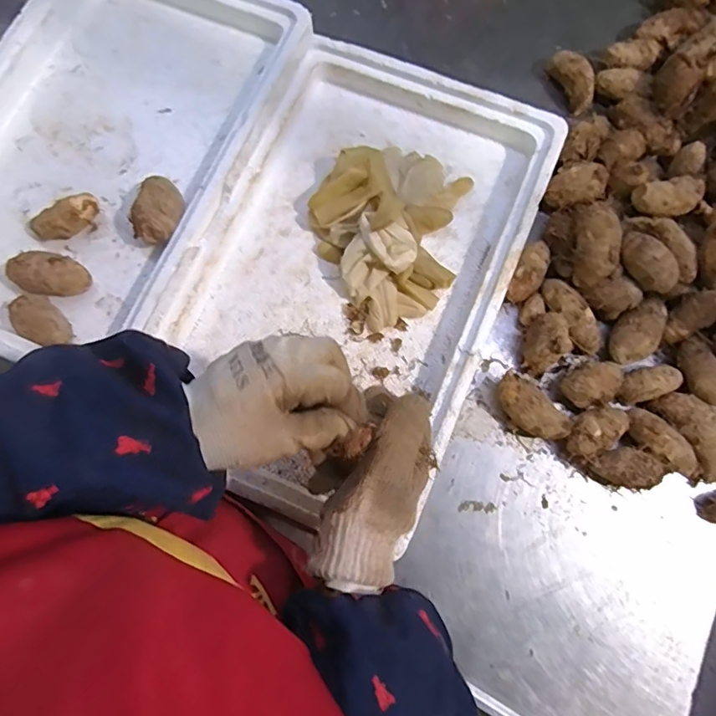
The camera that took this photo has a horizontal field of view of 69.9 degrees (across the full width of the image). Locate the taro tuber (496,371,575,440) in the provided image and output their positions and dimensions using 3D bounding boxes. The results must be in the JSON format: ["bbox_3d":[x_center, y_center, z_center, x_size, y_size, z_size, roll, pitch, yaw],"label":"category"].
[{"bbox_3d":[0.166,0.052,0.500,0.077,0.039,0.036,44,81,9],"label":"taro tuber"}]

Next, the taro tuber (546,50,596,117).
[{"bbox_3d":[0.246,-0.316,0.580,0.031,0.027,0.069,-27,78,-5],"label":"taro tuber"}]

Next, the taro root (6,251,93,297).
[{"bbox_3d":[-0.305,-0.081,0.511,0.066,0.043,0.039,12,78,3],"label":"taro root"}]

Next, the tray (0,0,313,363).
[{"bbox_3d":[-0.275,-0.225,0.548,0.300,0.046,0.472,22,78,5],"label":"tray"}]

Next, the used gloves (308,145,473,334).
[{"bbox_3d":[0.042,-0.139,0.515,0.161,0.056,0.172,0,77,1],"label":"used gloves"}]

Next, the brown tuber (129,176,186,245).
[{"bbox_3d":[-0.202,-0.150,0.527,0.050,0.041,0.073,5,78,1],"label":"brown tuber"}]

